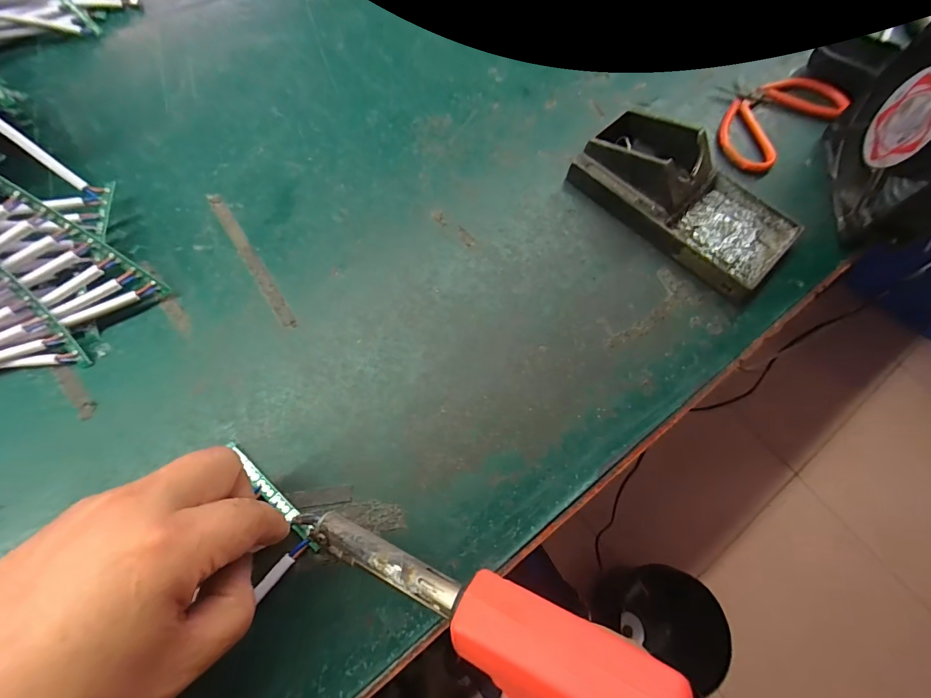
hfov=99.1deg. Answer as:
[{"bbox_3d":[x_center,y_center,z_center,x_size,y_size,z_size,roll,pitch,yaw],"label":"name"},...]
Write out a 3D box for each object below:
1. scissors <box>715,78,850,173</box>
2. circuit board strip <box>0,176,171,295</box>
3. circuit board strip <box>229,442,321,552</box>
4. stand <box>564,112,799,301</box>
[{"bbox_3d":[0.259,-0.205,0.341,0.123,0.017,0.084,-37,74,-15],"label":"scissors"},{"bbox_3d":[-0.247,-0.078,0.241,0.131,0.016,0.010,40,68,-26],"label":"circuit board strip"},{"bbox_3d":[-0.109,0.082,0.223,0.079,0.006,0.008,42,73,15],"label":"circuit board strip"},{"bbox_3d":[0.167,-0.117,0.294,0.161,0.039,0.089,43,73,14],"label":"stand"}]

